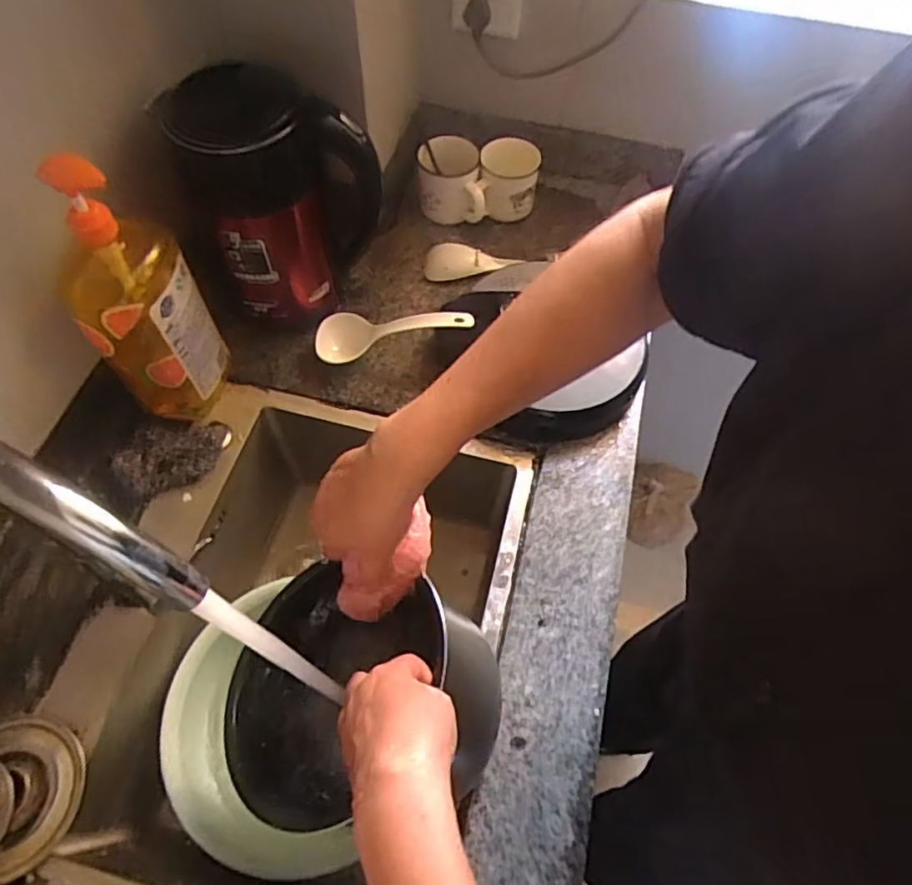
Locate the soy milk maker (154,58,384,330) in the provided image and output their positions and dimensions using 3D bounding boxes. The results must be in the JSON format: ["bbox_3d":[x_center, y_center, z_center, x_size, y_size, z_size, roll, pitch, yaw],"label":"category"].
[{"bbox_3d":[-0.189,-0.259,0.666,0.172,0.218,0.123,-39,68,-20],"label":"soy milk maker"}]

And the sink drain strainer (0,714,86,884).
[{"bbox_3d":[-0.376,0.293,0.509,0.104,0.035,0.116,22,63,11],"label":"sink drain strainer"}]

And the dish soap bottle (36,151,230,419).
[{"bbox_3d":[-0.302,-0.133,0.588,0.073,0.294,0.122,12,54,16],"label":"dish soap bottle"}]

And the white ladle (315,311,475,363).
[{"bbox_3d":[-0.076,-0.134,0.720,0.188,0.027,0.053,-7,60,15],"label":"white ladle"}]

